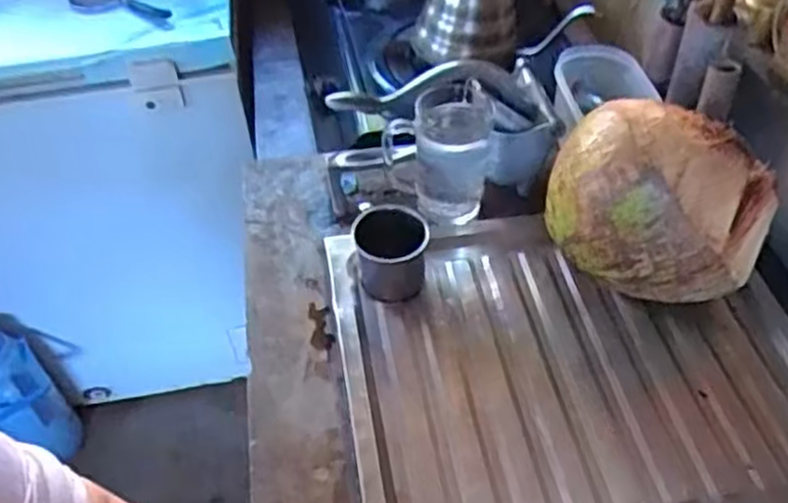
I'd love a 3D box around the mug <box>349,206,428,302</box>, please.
[{"bbox_3d":[-0.003,0.001,0.692,0.064,0.073,0.058,-2,45,-1],"label":"mug"}]

